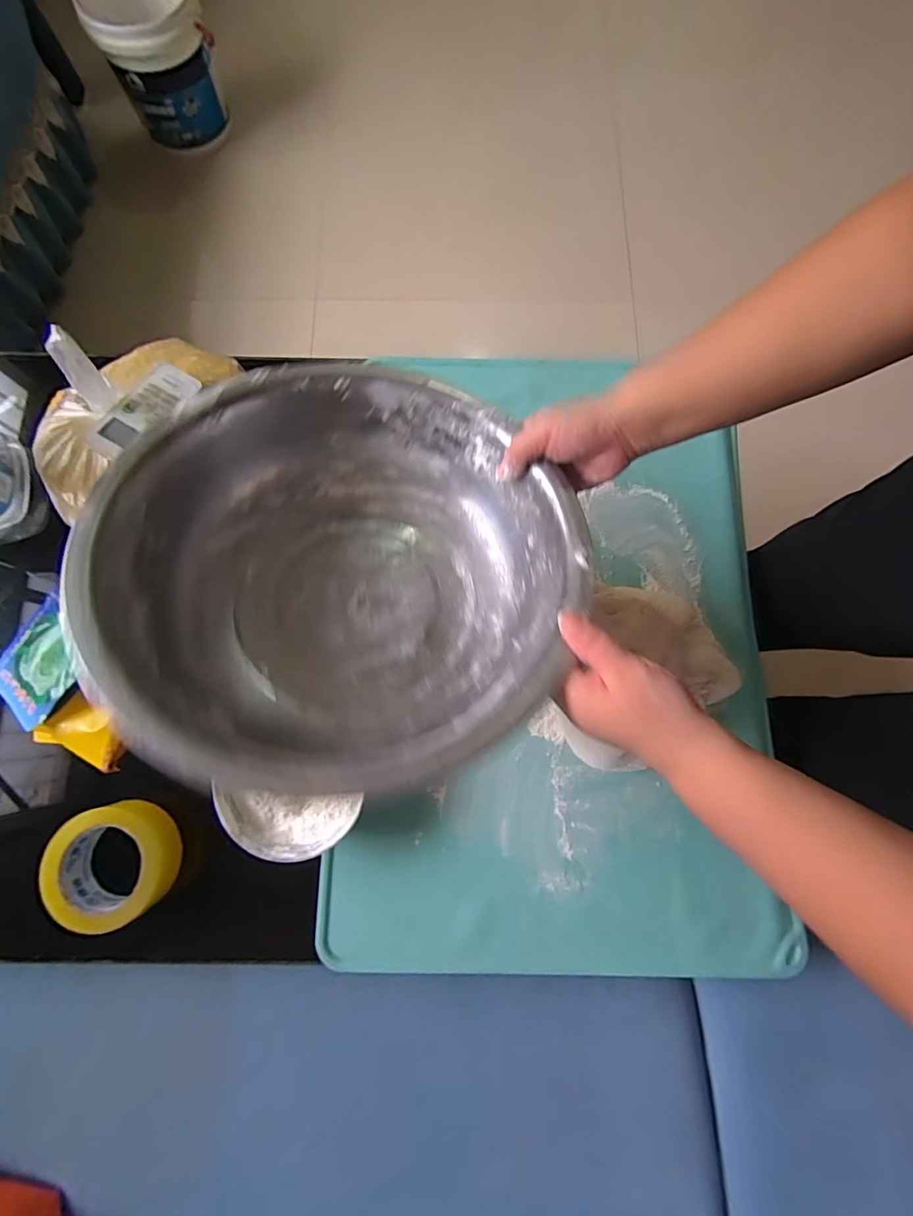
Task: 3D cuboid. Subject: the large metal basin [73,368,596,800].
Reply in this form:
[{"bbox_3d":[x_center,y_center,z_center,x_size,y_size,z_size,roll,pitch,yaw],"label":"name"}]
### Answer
[{"bbox_3d":[-0.082,-0.029,0.385,0.338,0.125,0.338,2,64,-4],"label":"large metal basin"}]

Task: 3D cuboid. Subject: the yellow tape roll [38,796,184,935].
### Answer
[{"bbox_3d":[-0.334,0.249,0.472,0.111,0.044,0.107,0,77,-1],"label":"yellow tape roll"}]

